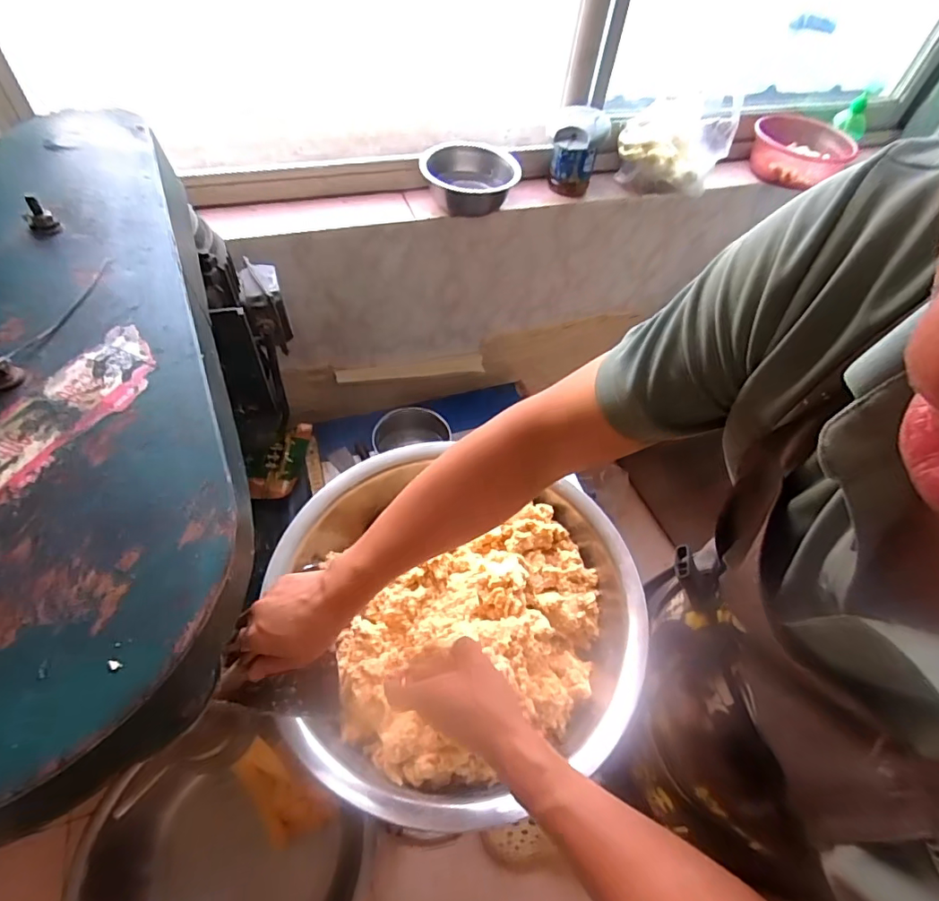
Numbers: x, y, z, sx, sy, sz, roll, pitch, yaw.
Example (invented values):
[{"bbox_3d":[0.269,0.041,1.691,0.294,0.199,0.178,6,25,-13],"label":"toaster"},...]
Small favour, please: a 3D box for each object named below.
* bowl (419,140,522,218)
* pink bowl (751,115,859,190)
[{"bbox_3d":[-0.001,-0.510,0.973,0.176,0.078,0.176,-5,53,-9],"label":"bowl"},{"bbox_3d":[0.780,-0.702,1.203,0.239,0.080,0.231,21,53,11],"label":"pink bowl"}]

